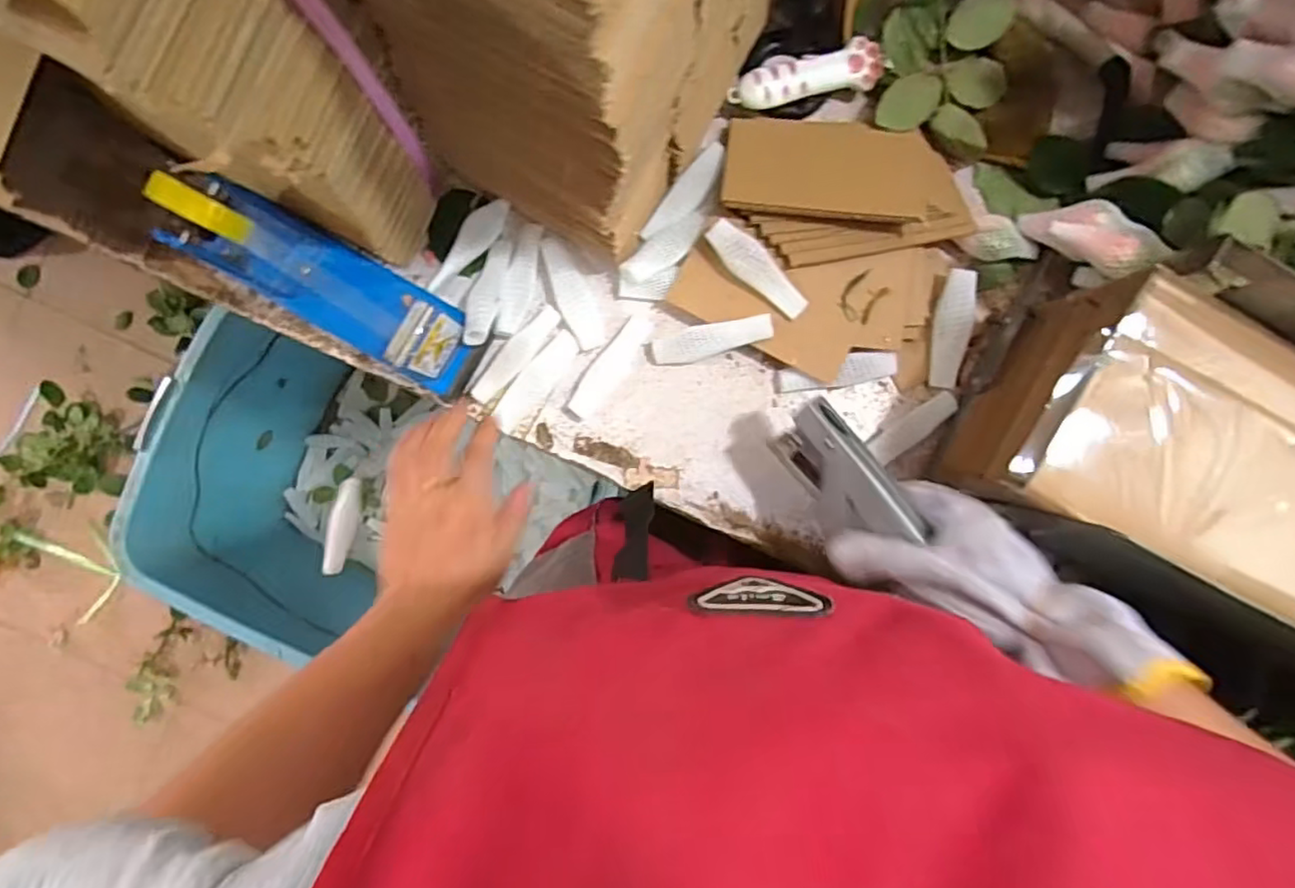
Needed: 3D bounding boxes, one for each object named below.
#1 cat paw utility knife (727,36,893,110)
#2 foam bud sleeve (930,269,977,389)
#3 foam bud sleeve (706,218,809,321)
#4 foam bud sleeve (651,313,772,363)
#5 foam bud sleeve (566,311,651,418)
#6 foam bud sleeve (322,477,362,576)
[{"bbox_3d":[0.115,-0.265,0.471,0.113,0.010,0.032,-15,91,-1],"label":"cat paw utility knife"},{"bbox_3d":[0.225,-0.085,0.488,0.022,0.016,0.086,4,105,-2],"label":"foam bud sleeve"},{"bbox_3d":[0.079,-0.124,0.470,0.027,0.012,0.085,-44,91,-1],"label":"foam bud sleeve"},{"bbox_3d":[0.048,-0.076,0.483,0.087,0.005,0.025,-11,111,12],"label":"foam bud sleeve"},{"bbox_3d":[-0.028,-0.059,0.494,0.021,0.006,0.089,39,89,-1],"label":"foam bud sleeve"},{"bbox_3d":[-0.264,0.073,0.570,0.020,0.018,0.092,18,103,-2],"label":"foam bud sleeve"}]

